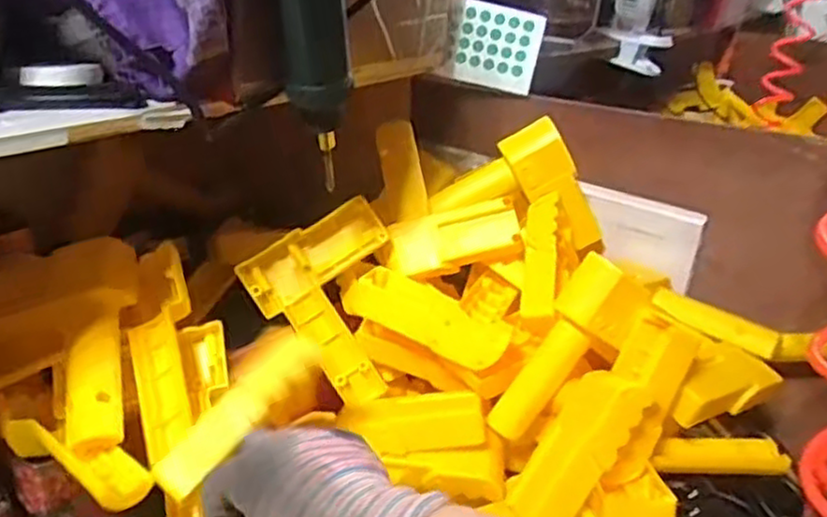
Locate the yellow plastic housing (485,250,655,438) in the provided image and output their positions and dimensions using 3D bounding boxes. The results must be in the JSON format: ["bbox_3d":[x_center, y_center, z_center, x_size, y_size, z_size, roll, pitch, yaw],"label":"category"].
[{"bbox_3d":[0.111,0.069,0.515,0.059,0.141,0.028,31,19,-13],"label":"yellow plastic housing"}]

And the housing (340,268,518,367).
[{"bbox_3d":[0.012,0.042,0.531,0.119,0.024,0.051,24,28,15],"label":"housing"}]

